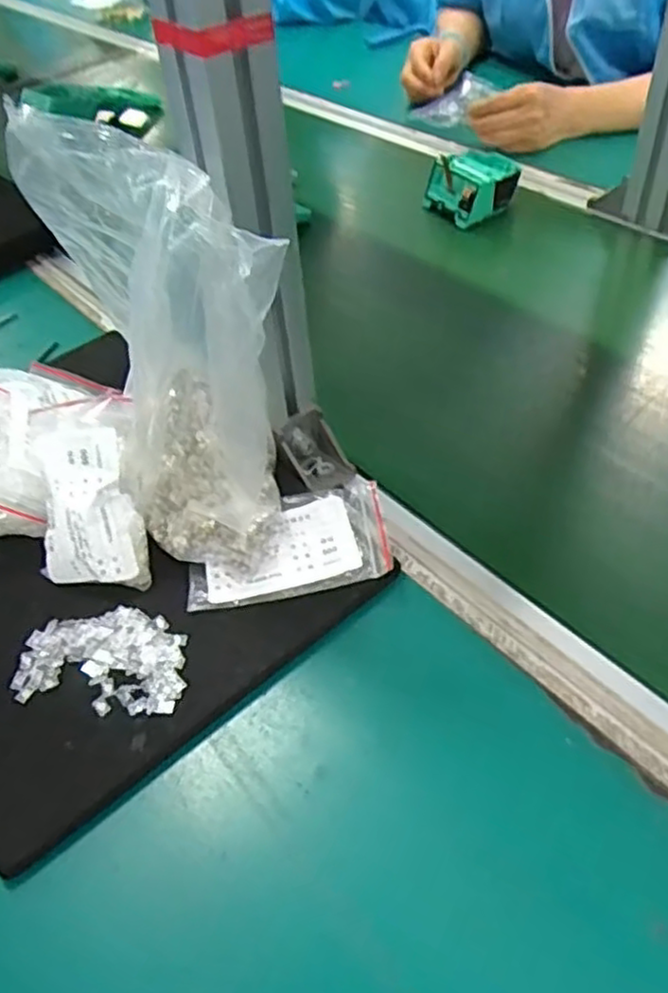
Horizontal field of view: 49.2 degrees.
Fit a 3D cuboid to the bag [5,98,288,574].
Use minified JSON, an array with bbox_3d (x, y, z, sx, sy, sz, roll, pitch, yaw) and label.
[{"bbox_3d":[-0.081,-0.069,0.393,0.102,0.226,0.140,-14,47,-8],"label":"bag"}]

